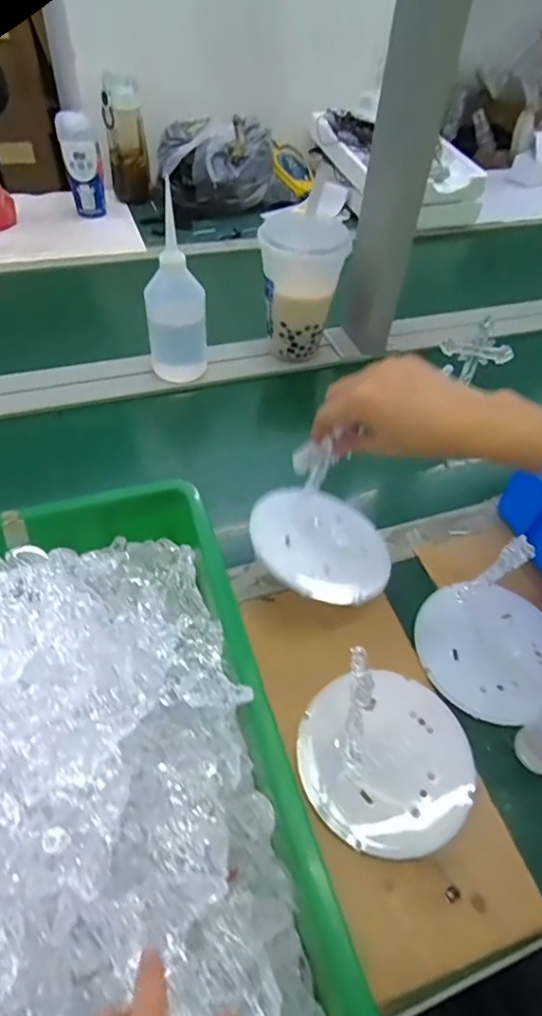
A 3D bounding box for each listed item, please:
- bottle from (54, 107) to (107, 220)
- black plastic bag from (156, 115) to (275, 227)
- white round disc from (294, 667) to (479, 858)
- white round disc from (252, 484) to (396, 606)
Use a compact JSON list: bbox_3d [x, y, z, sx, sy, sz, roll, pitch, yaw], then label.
[{"bbox_3d":[-0.350,-0.636,0.995,0.070,0.154,0.054,-11,50,-14],"label":"bottle"},{"bbox_3d":[-0.105,-0.686,1.082,0.238,0.136,0.158,-14,51,-16],"label":"black plastic bag"},{"bbox_3d":[0.088,0.188,0.406,0.125,0.014,0.126,2,49,-2],"label":"white round disc"},{"bbox_3d":[0.046,0.031,0.470,0.122,0.007,0.119,11,48,-12],"label":"white round disc"}]

